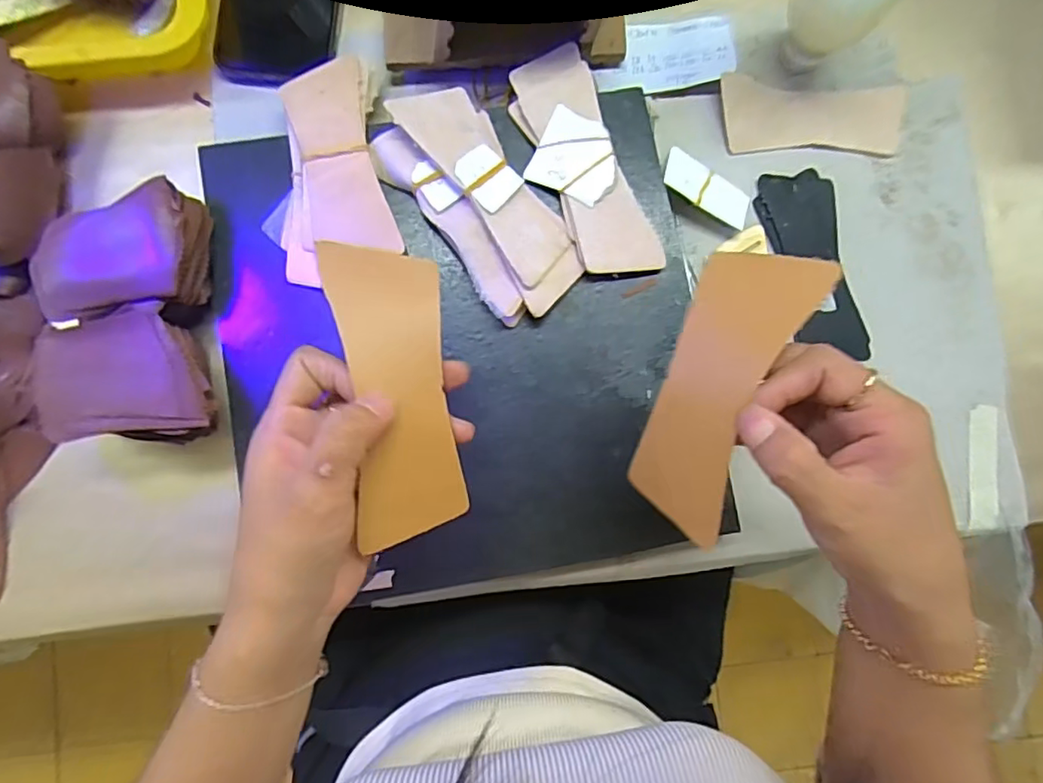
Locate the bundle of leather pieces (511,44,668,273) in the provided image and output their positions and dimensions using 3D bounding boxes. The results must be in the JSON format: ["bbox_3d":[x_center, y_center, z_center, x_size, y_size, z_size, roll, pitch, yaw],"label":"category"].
[{"bbox_3d":[0.038,-0.148,0.384,0.058,0.012,0.159,-19,87,-4],"label":"bundle of leather pieces"}]

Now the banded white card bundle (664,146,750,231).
[{"bbox_3d":[0.128,-0.143,0.411,0.061,0.007,0.038,30,63,-7],"label":"banded white card bundle"}]

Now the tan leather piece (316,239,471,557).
[{"bbox_3d":[-0.055,0.001,0.263,0.045,0.020,0.132,-8,95,-4],"label":"tan leather piece"}]

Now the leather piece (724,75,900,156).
[{"bbox_3d":[0.209,-0.197,0.422,0.133,0.009,0.050,-1,86,-4],"label":"leather piece"}]

